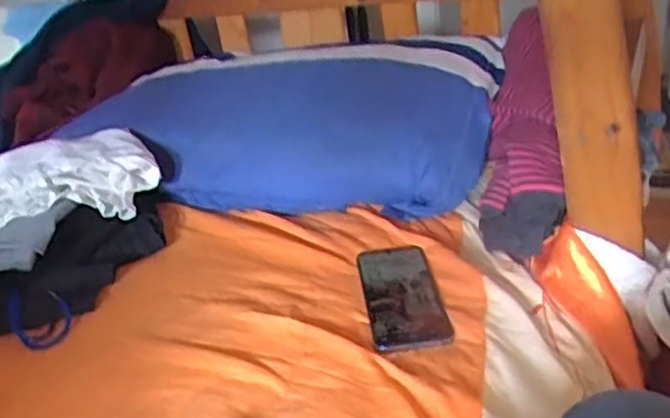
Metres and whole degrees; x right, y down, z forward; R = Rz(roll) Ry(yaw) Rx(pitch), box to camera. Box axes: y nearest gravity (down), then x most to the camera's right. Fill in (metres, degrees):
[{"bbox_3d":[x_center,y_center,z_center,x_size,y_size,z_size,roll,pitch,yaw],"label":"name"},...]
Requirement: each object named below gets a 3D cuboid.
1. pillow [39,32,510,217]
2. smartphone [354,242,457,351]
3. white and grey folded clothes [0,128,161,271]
[{"bbox_3d":[-0.102,-0.131,1.014,0.639,0.163,0.254,2,28,19],"label":"pillow"},{"bbox_3d":[0.070,0.087,0.716,0.076,0.012,0.172,-6,31,-3],"label":"smartphone"},{"bbox_3d":[-0.379,-0.018,0.875,0.197,0.075,0.266,14,34,37],"label":"white and grey folded clothes"}]

